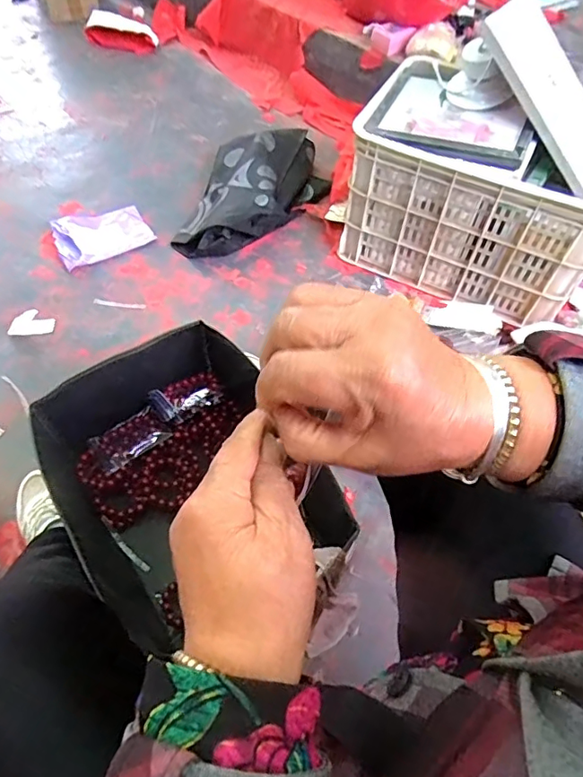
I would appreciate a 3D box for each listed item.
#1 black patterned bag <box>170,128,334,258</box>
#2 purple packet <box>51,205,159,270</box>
[{"bbox_3d":[-0.083,-0.492,1.225,0.280,0.134,0.462,17,56,9],"label":"black patterned bag"},{"bbox_3d":[-0.434,-0.358,1.174,0.211,0.044,0.131,-24,59,-18],"label":"purple packet"}]

